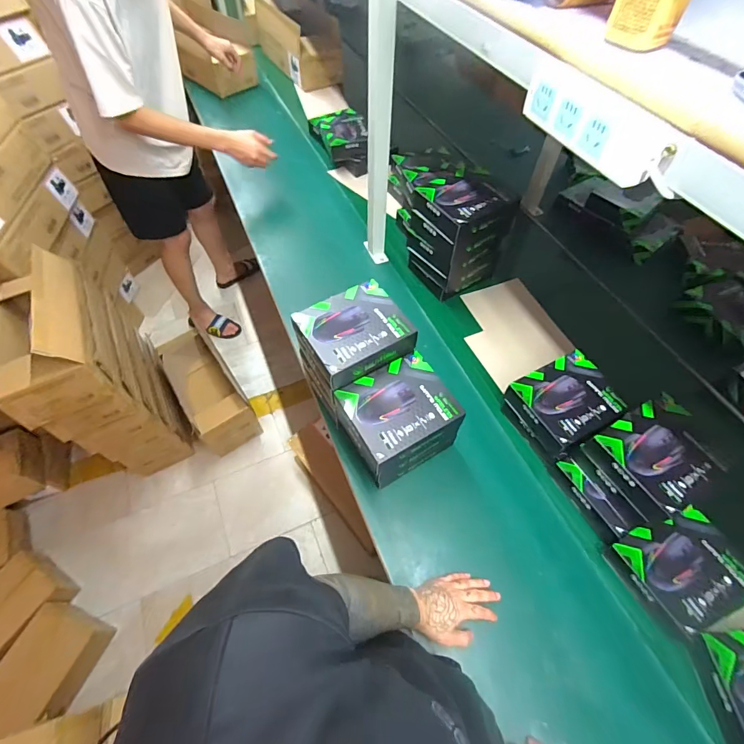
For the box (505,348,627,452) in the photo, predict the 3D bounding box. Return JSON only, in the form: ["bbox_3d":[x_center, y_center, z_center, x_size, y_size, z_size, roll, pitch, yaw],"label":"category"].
[{"bbox_3d":[0.397,0.054,0.783,0.185,0.051,0.156,-23,60,-17],"label":"box"}]

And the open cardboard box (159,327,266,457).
[{"bbox_3d":[-0.651,0.073,1.533,0.208,0.220,0.495,-31,62,-21],"label":"open cardboard box"}]

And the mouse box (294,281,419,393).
[{"bbox_3d":[-0.039,-0.078,0.729,0.189,0.053,0.166,-27,61,-19],"label":"mouse box"}]

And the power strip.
[{"bbox_3d":[0.228,-0.264,0.404,0.027,0.058,0.169,-21,59,-15],"label":"power strip"}]

